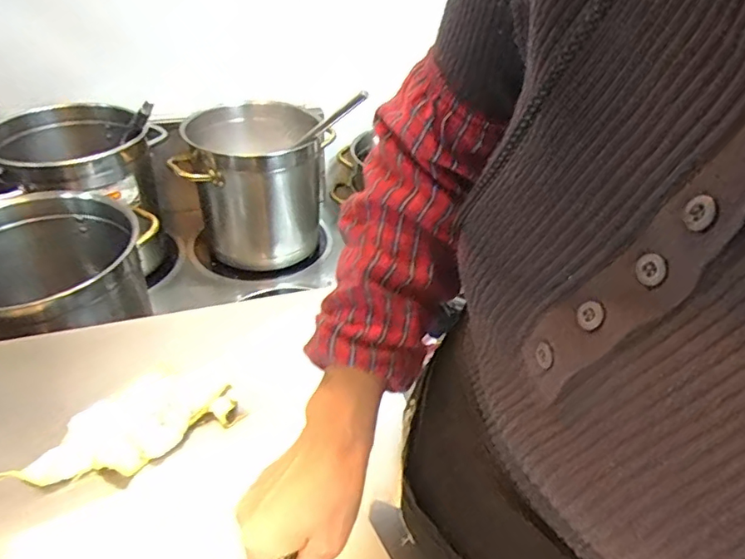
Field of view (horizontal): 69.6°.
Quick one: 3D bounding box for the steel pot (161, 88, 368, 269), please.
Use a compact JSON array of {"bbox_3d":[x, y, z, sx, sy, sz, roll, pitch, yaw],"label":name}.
[{"bbox_3d":[-0.265,-0.250,1.284,0.341,0.325,0.328,2,39,-2],"label":"steel pot"}]

